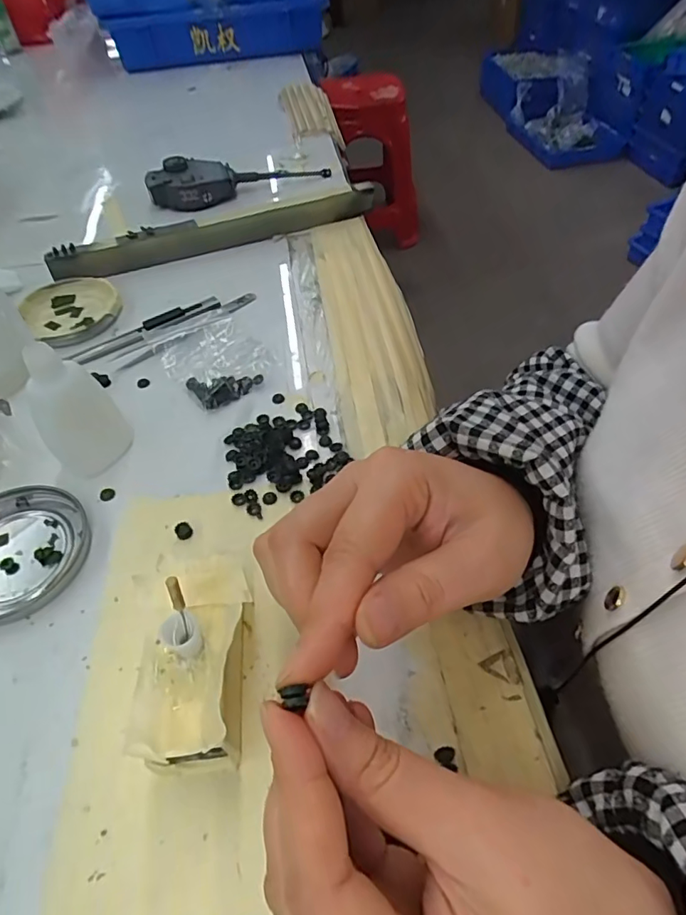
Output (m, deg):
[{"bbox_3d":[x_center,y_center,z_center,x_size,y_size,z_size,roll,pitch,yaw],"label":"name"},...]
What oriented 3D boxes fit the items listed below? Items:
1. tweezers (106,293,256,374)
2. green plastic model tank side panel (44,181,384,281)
[{"bbox_3d":[-0.116,-0.098,0.392,0.125,0.006,0.021,-35,58,-24],"label":"tweezers"},{"bbox_3d":[-0.104,-0.205,0.466,0.297,0.026,0.016,-19,52,-13],"label":"green plastic model tank side panel"}]

